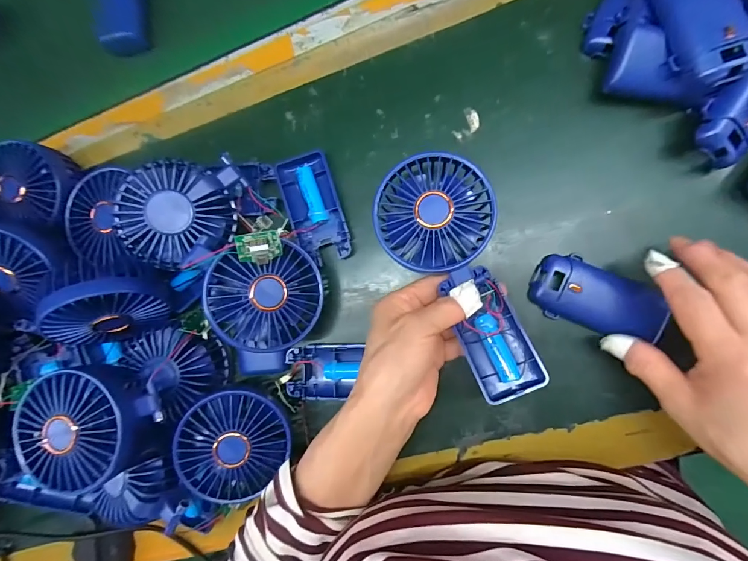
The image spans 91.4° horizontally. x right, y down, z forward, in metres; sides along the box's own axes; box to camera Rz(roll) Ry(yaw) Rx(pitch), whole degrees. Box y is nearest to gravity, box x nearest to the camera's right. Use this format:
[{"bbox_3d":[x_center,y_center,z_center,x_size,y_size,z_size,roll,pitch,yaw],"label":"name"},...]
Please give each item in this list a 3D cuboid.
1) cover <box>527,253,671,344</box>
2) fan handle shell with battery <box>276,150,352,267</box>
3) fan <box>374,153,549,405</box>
[{"bbox_3d":[0.166,0.014,0.273,0.090,0.019,0.045,21,93,12],"label":"cover"},{"bbox_3d":[-0.049,-0.061,0.311,0.044,0.017,0.091,-16,87,9],"label":"fan handle shell with battery"},{"bbox_3d":[0.063,-0.004,0.265,0.078,0.028,0.178,-23,89,9],"label":"fan"}]

